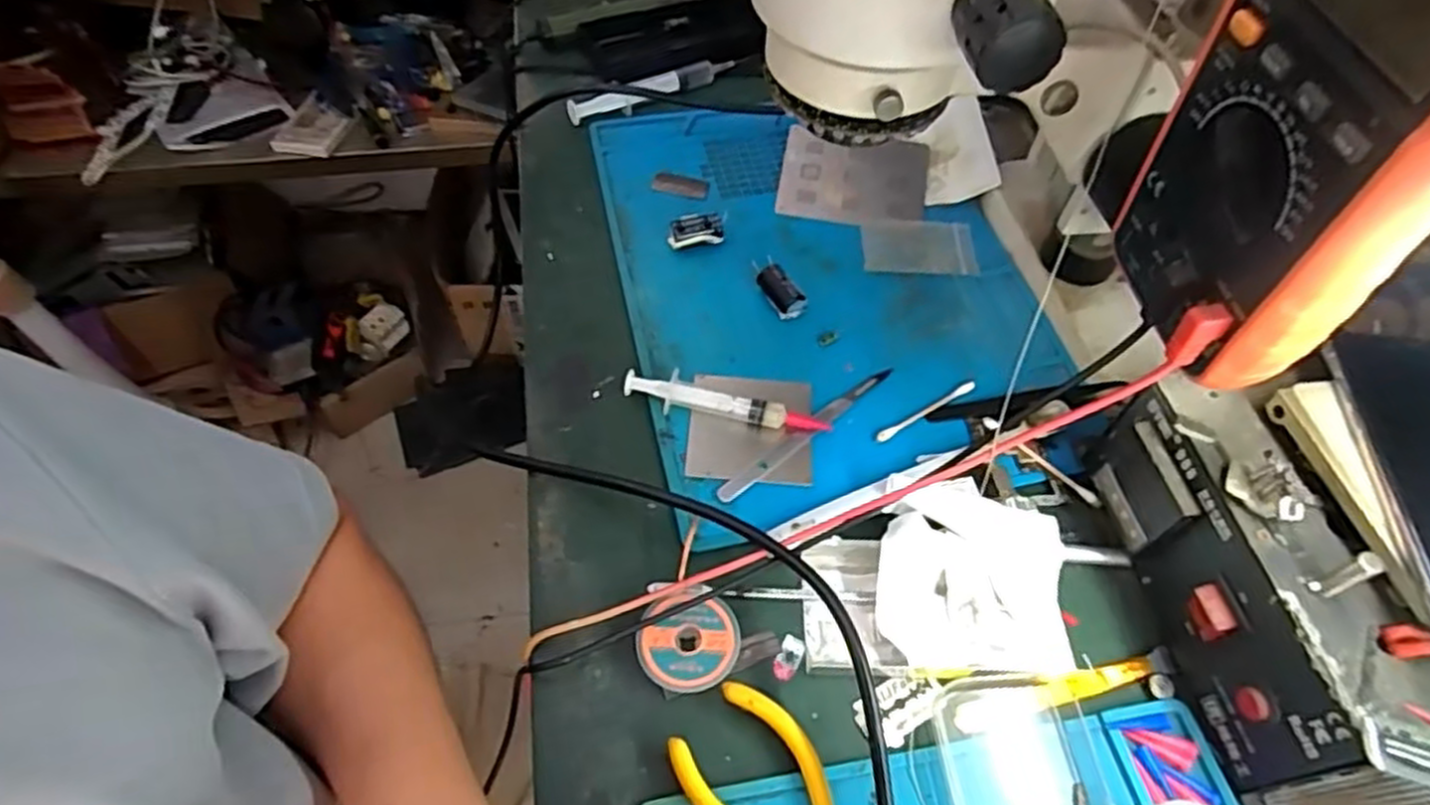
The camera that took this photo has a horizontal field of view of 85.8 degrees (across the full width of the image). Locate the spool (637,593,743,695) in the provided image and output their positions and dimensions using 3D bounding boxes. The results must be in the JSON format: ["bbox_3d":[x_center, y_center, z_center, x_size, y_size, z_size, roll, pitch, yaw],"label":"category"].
[{"bbox_3d":[-0.012,0.110,0.351,0.045,0.014,0.042,0,55,-1],"label":"spool"}]

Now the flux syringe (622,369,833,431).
[{"bbox_3d":[0.005,0.000,0.425,0.112,0.015,0.018,9,56,5],"label":"flux syringe"}]

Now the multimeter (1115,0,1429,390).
[{"bbox_3d":[0.182,-0.084,0.222,0.048,0.169,0.088,-7,56,-6],"label":"multimeter"}]

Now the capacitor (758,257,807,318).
[{"bbox_3d":[0.039,-0.069,0.475,0.016,0.021,0.036,-29,60,-19],"label":"capacitor"}]

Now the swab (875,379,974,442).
[{"bbox_3d":[0.119,0.005,0.433,0.070,0.004,0.006,-27,60,-18],"label":"swab"}]

